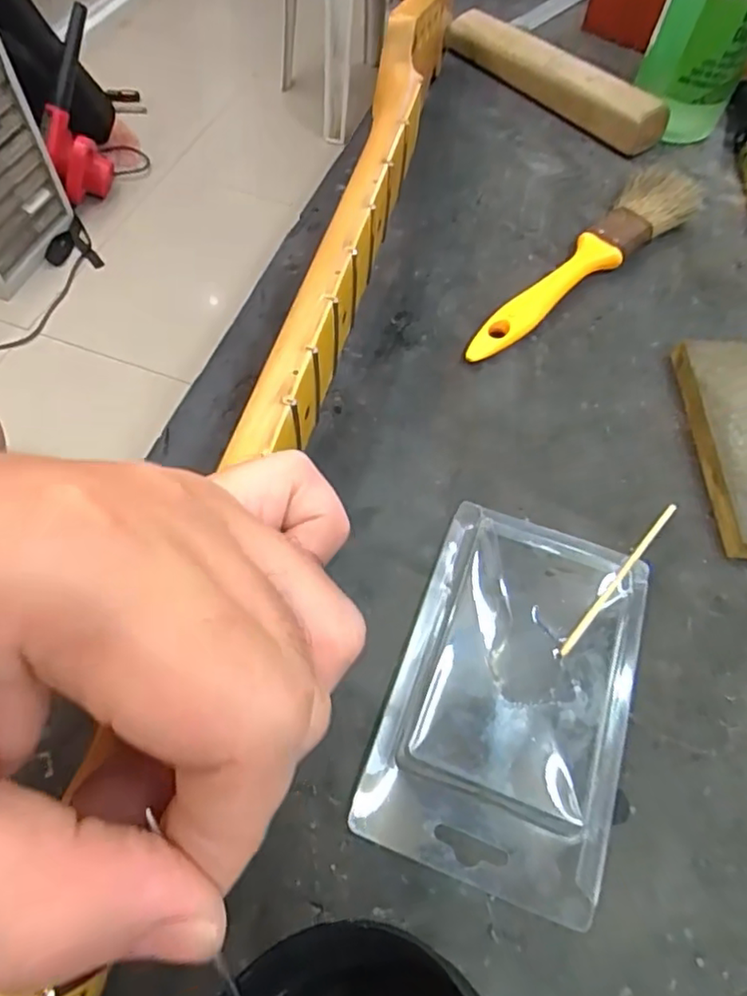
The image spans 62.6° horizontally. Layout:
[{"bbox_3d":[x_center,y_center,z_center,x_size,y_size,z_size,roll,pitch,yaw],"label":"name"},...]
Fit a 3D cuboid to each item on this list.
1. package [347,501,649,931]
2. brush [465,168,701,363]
[{"bbox_3d":[0.053,0.068,0.230,0.085,0.018,0.136,19,61,8],"label":"package"},{"bbox_3d":[0.117,-0.132,0.345,0.038,0.024,0.189,41,66,19],"label":"brush"}]

